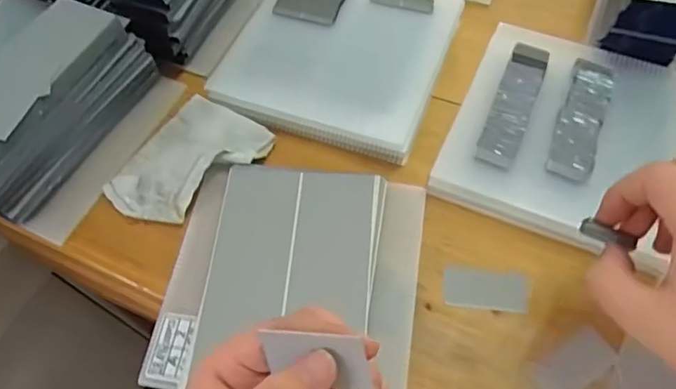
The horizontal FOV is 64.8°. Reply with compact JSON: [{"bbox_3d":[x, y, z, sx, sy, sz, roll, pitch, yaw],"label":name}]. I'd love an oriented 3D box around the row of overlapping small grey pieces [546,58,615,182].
[{"bbox_3d":[0.170,-0.056,0.370,0.028,0.004,0.104,19,64,14],"label":"row of overlapping small grey pieces"}]

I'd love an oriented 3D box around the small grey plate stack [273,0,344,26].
[{"bbox_3d":[-0.022,-0.161,0.440,0.053,0.004,0.052,16,60,12],"label":"small grey plate stack"}]

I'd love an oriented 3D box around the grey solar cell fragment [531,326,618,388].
[{"bbox_3d":[0.138,0.100,0.310,0.049,0.004,0.024,-34,64,-14],"label":"grey solar cell fragment"}]

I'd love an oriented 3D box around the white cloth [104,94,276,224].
[{"bbox_3d":[-0.112,-0.028,0.387,0.113,0.024,0.074,-41,67,-18],"label":"white cloth"}]

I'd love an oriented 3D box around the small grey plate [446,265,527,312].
[{"bbox_3d":[0.094,0.059,0.336,0.050,0.004,0.026,5,62,6],"label":"small grey plate"}]

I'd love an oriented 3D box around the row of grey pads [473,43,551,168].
[{"bbox_3d":[0.126,-0.068,0.379,0.027,0.004,0.110,20,64,14],"label":"row of grey pads"}]

